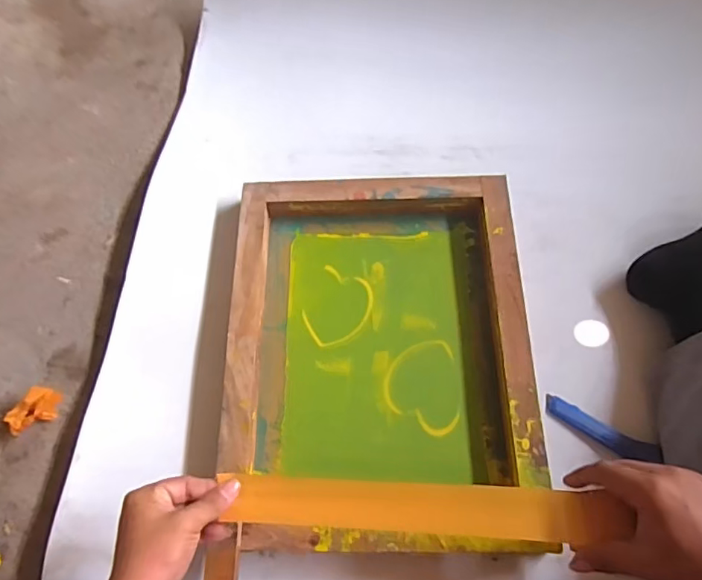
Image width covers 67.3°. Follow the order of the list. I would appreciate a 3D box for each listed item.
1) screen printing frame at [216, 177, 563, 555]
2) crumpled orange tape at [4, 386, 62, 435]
[{"bbox_3d":[0.032,0.068,0.671,0.366,0.068,0.469,0,68,0],"label":"screen printing frame"},{"bbox_3d":[-0.406,0.156,0.676,0.035,0.033,0.062,29,70,14],"label":"crumpled orange tape"}]

